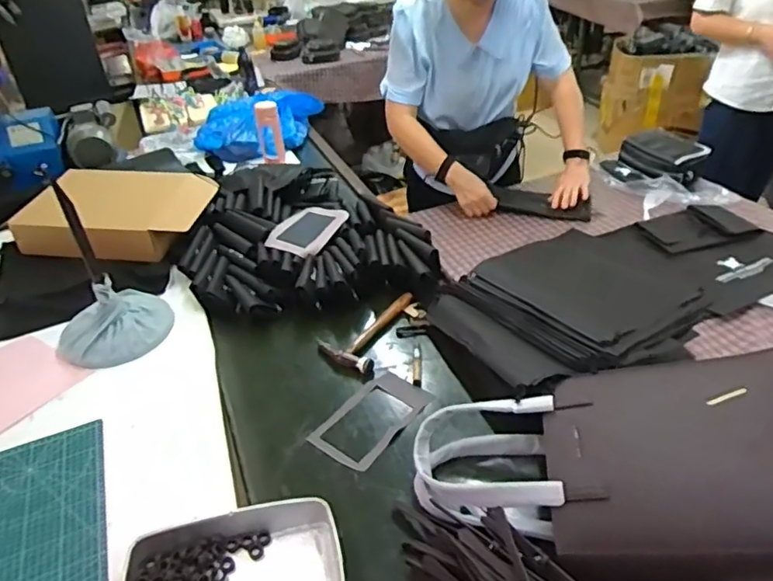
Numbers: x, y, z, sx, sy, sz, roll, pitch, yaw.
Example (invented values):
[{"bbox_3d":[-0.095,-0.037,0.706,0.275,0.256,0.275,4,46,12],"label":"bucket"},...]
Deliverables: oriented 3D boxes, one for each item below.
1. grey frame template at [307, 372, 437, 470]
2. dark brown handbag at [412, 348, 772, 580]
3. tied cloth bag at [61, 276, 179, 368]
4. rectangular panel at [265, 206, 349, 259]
[{"bbox_3d":[-0.024,0.221,1.005,0.128,0.011,0.207,22,44,38],"label":"grey frame template"},{"bbox_3d":[0.323,0.256,0.793,0.566,0.130,0.317,-15,39,14],"label":"dark brown handbag"},{"bbox_3d":[-0.552,0.053,1.162,0.218,0.113,0.164,-25,40,-23],"label":"tied cloth bag"},{"bbox_3d":[-0.188,-0.160,1.415,0.144,0.015,0.242,11,40,22],"label":"rectangular panel"}]

